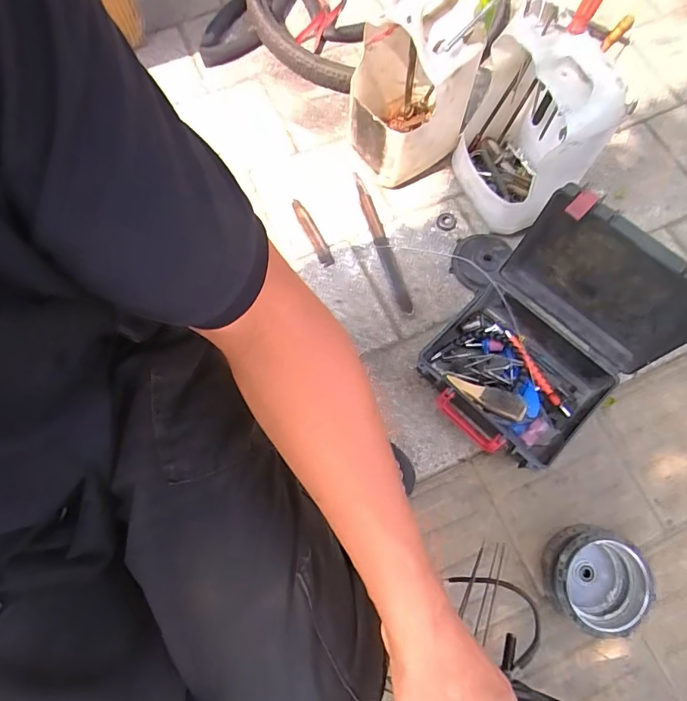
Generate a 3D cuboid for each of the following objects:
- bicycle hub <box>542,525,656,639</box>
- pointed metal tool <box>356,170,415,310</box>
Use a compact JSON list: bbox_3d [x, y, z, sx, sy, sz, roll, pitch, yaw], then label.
[{"bbox_3d":[0.400,0.362,0.713,0.132,0.089,0.145,0,71,1],"label":"bicycle hub"},{"bbox_3d":[0.084,-0.227,0.938,0.031,0.020,0.338,-18,71,-5],"label":"pointed metal tool"}]

